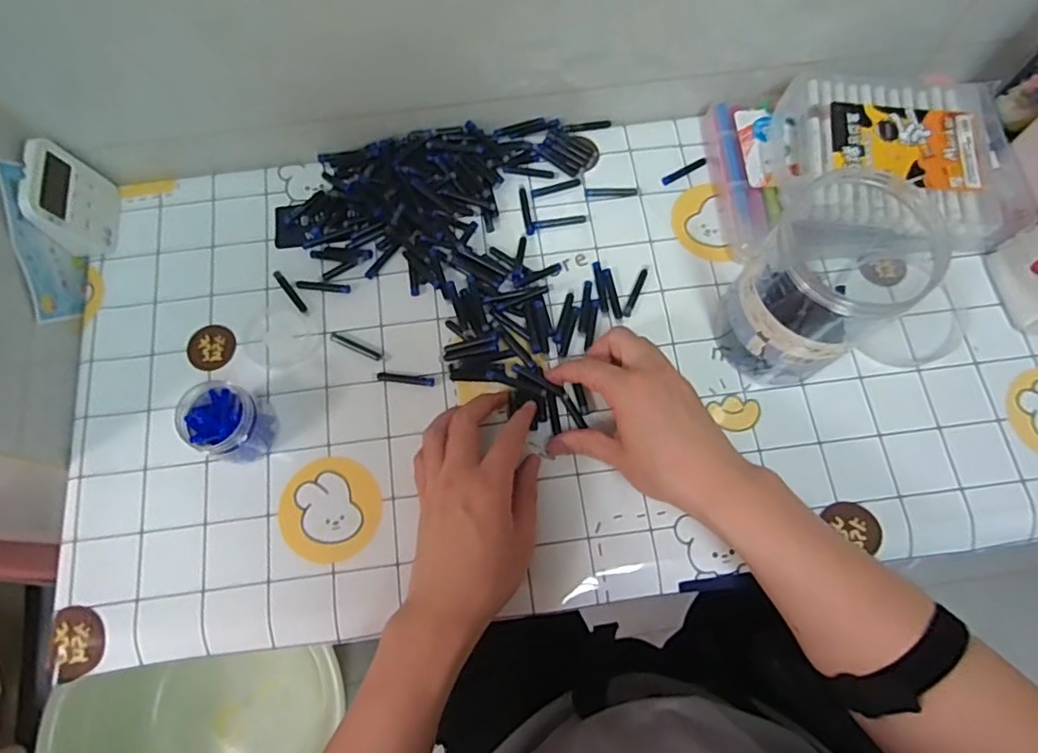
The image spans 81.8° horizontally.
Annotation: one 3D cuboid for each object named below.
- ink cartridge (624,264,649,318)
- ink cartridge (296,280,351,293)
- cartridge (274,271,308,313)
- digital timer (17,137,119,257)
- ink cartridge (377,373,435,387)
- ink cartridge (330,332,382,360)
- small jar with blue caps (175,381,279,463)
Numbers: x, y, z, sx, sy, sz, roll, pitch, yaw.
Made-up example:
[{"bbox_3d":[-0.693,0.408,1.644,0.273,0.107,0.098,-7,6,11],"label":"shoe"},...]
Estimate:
[{"bbox_3d":[0.101,-0.074,0.513,0.008,0.004,0.053,22,73,7],"label":"ink cartridge"},{"bbox_3d":[-0.167,-0.077,0.511,0.046,0.004,0.007,6,72,1],"label":"ink cartridge"},{"bbox_3d":[-0.196,-0.073,0.514,0.007,0.004,0.047,-37,76,-12],"label":"cartridge"},{"bbox_3d":[-0.376,-0.149,0.501,0.017,0.079,0.077,-8,72,13],"label":"digital timer"},{"bbox_3d":[-0.092,0.002,0.487,0.046,0.004,0.007,7,72,2],"label":"ink cartridge"},{"bbox_3d":[-0.134,-0.025,0.490,0.047,0.004,0.008,26,73,8],"label":"ink cartridge"},{"bbox_3d":[-0.219,0.033,0.451,0.058,0.054,0.051,28,73,8],"label":"small jar with blue caps"}]

